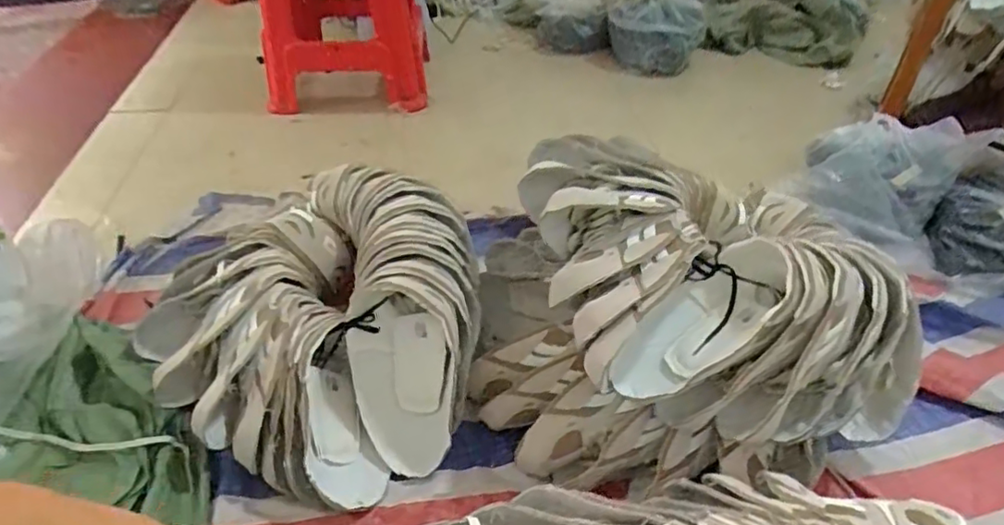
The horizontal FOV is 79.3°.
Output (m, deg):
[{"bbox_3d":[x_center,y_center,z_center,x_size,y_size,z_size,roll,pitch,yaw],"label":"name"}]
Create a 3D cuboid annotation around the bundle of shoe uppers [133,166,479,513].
[{"bbox_3d":[-0.246,0.071,0.866,0.455,0.182,0.414,26,47,26],"label":"bundle of shoe uppers"}]

